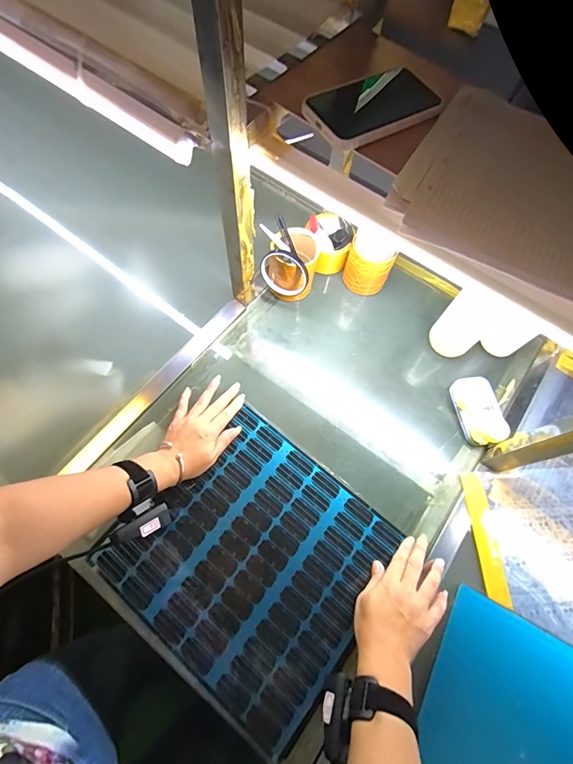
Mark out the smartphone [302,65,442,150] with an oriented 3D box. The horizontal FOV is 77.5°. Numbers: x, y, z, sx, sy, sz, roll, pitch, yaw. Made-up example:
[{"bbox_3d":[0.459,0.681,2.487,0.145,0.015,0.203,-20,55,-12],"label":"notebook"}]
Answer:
[{"bbox_3d":[0.094,-0.309,0.398,0.142,0.014,0.081,-30,78,-12],"label":"smartphone"}]

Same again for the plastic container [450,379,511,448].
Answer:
[{"bbox_3d":[0.324,0.049,0.606,0.066,0.032,0.113,-9,70,-5],"label":"plastic container"}]

